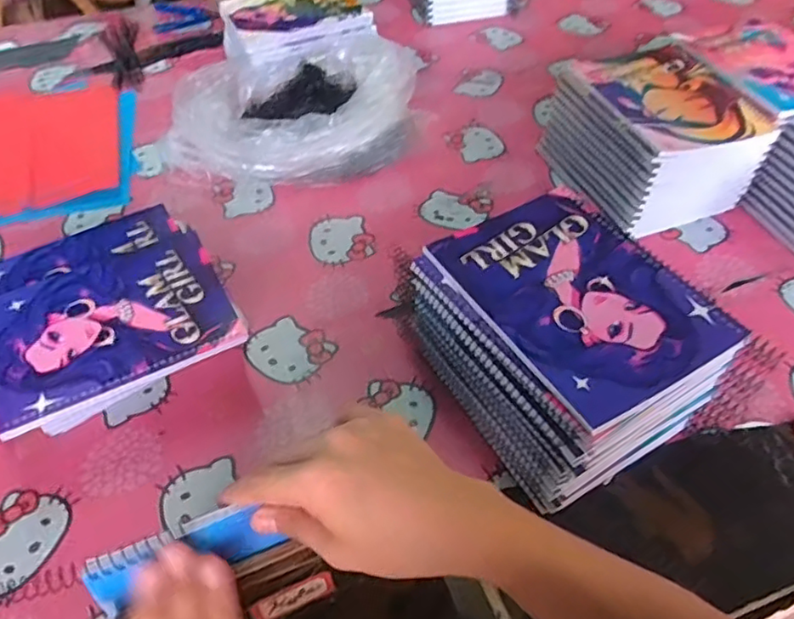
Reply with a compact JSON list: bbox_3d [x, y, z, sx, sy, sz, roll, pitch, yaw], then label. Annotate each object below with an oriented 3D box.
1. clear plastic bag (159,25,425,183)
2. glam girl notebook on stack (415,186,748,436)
[{"bbox_3d":[-0.122,-0.289,0.820,0.297,0.110,0.315,18,51,14],"label":"clear plastic bag"},{"bbox_3d":[0.132,-0.016,0.456,0.145,0.011,0.191,-24,54,-20],"label":"glam girl notebook on stack"}]

